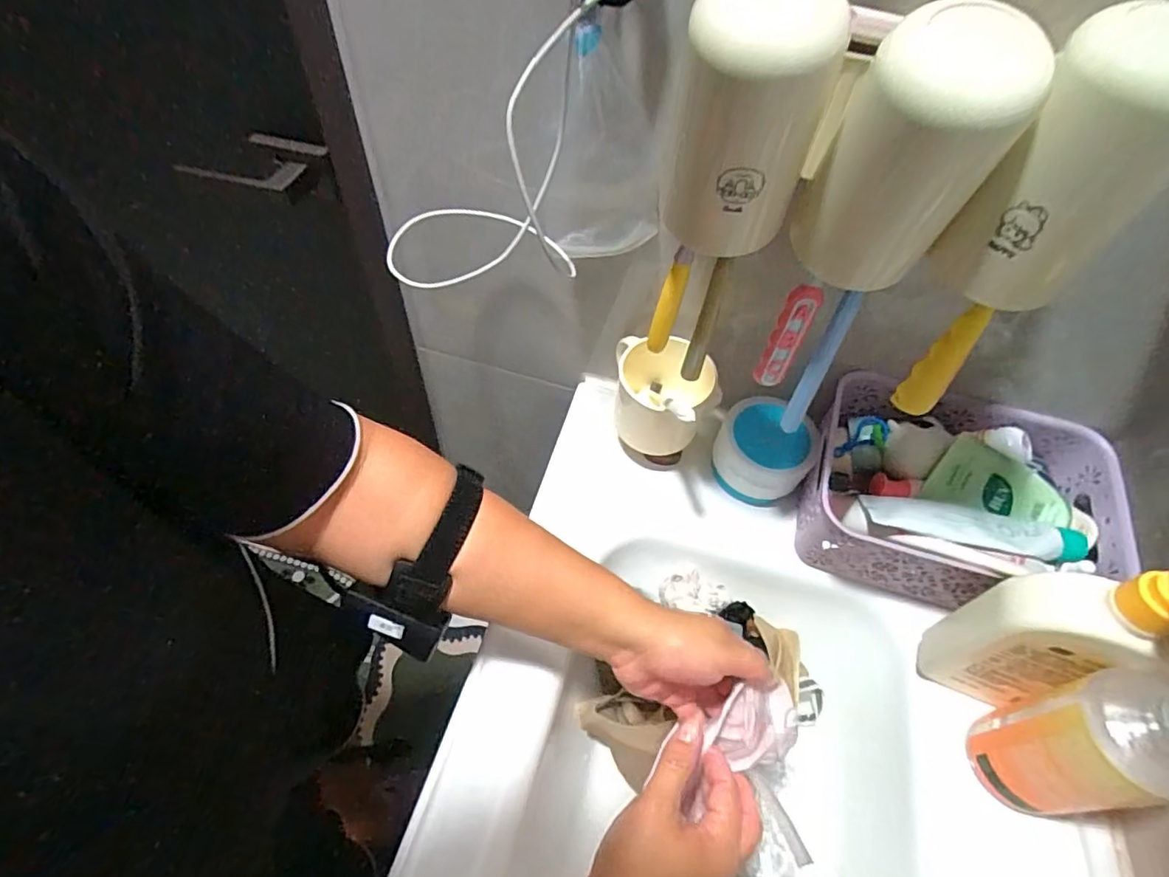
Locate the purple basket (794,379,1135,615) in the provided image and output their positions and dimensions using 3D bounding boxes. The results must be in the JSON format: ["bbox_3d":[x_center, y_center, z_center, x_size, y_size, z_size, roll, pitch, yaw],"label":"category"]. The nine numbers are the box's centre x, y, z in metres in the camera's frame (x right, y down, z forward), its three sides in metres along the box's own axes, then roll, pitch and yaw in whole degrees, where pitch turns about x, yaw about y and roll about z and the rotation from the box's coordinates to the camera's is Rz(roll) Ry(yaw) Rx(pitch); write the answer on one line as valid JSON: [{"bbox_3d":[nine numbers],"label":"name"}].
[{"bbox_3d":[0.321,0.059,0.499,0.240,0.112,0.161,13,54,4],"label":"purple basket"}]

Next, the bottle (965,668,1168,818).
[{"bbox_3d":[0.321,0.194,0.353,0.050,0.186,0.071,-4,55,-8],"label":"bottle"}]

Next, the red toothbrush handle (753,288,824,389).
[{"bbox_3d":[0.125,-0.062,0.350,0.018,0.079,0.008,24,56,12],"label":"red toothbrush handle"}]

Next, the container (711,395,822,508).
[{"bbox_3d":[0.170,0.012,0.537,0.080,0.070,0.082,2,54,-3],"label":"container"}]

